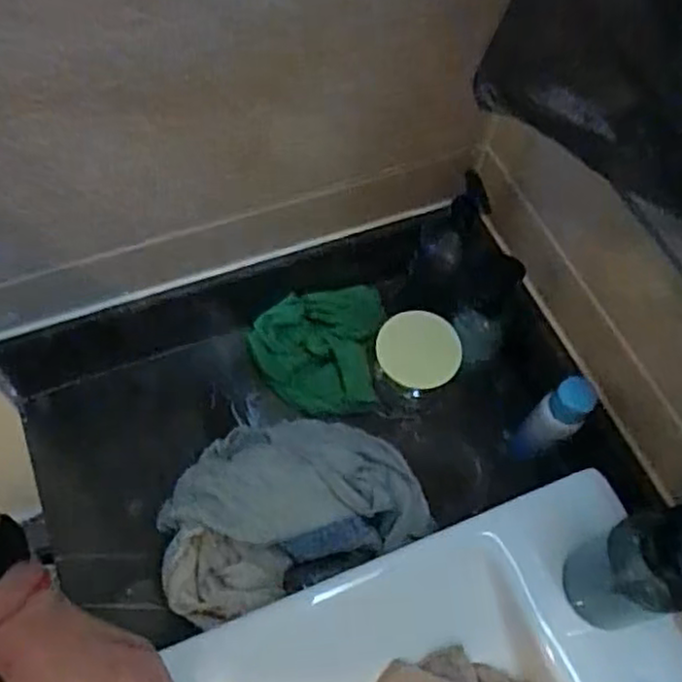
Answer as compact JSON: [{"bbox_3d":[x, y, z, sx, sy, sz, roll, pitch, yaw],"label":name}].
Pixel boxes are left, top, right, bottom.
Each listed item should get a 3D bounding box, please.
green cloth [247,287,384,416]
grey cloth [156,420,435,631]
[{"bbox_3d":[-0.027,0.000,0.761,0.138,0.047,0.149,2,61,-2],"label":"green cloth"},{"bbox_3d":[-0.050,0.150,0.657,0.236,0.085,0.152,-20,64,-14],"label":"grey cloth"}]

